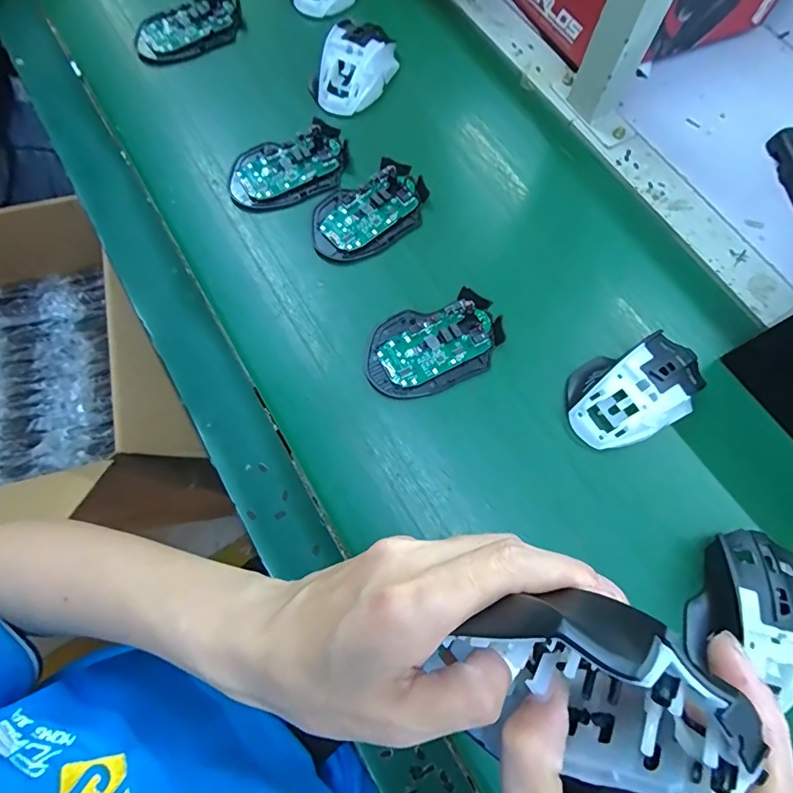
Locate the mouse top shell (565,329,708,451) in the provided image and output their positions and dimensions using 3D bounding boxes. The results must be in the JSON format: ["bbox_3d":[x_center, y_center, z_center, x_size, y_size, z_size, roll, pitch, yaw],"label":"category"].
[{"bbox_3d":[0.189,-0.006,0.363,0.113,0.037,0.070,-26,74,-10],"label":"mouse top shell"}]

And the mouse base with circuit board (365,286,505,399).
[{"bbox_3d":[0.031,-0.042,0.377,0.113,0.016,0.072,-19,73,-8],"label":"mouse base with circuit board"}]

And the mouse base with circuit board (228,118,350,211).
[{"bbox_3d":[-0.099,-0.213,0.429,0.114,0.018,0.064,-23,74,-9],"label":"mouse base with circuit board"}]

